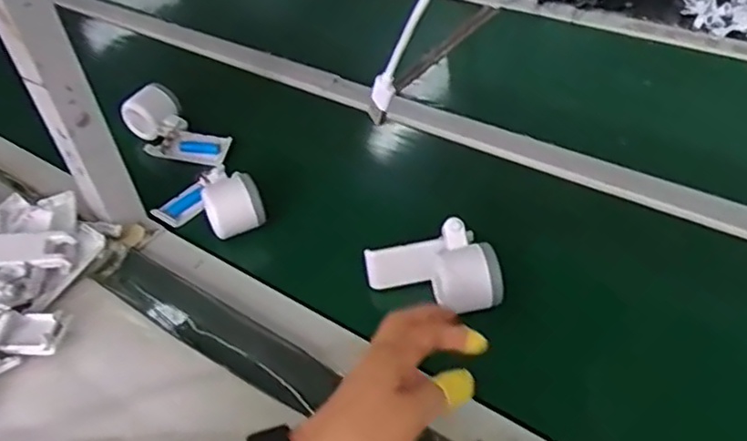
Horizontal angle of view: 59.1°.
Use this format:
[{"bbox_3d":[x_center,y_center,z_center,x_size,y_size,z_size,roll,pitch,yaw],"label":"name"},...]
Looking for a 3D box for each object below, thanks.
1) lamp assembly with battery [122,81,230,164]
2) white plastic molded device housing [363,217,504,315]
[{"bbox_3d":[-0.243,-0.112,0.807,0.131,0.087,0.075,20,52,-34],"label":"lamp assembly with battery"},{"bbox_3d":[0.060,0.052,0.608,0.119,0.088,0.049,-21,-7,28],"label":"white plastic molded device housing"}]

